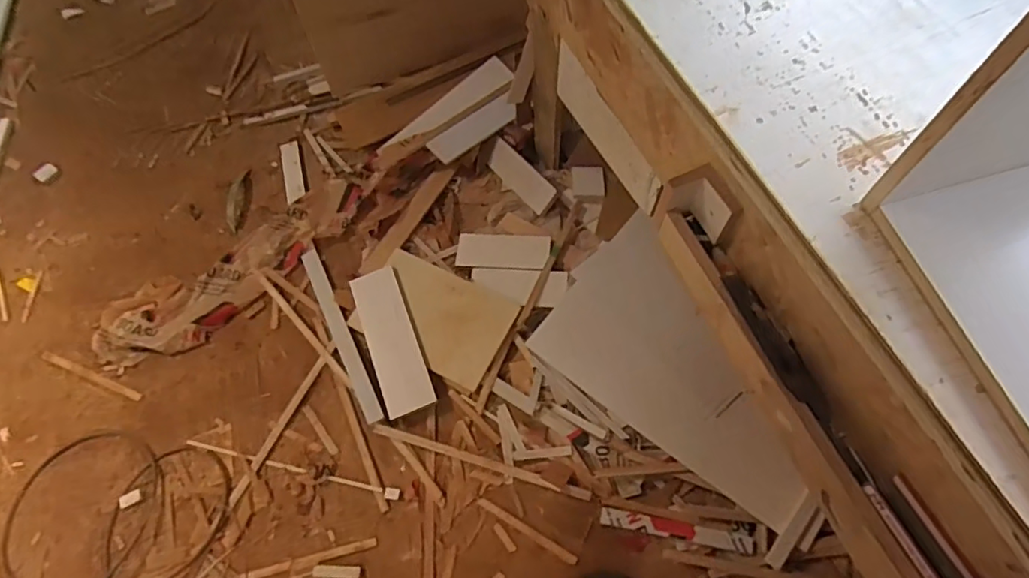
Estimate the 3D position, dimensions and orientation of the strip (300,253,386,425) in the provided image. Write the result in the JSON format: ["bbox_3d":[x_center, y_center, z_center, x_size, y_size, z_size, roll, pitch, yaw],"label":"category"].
[{"bbox_3d":[-0.414,0.098,1.375,0.041,0.024,0.484,-25,66,-11],"label":"strip"}]

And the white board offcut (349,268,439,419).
[{"bbox_3d":[-0.283,0.112,1.338,0.115,0.027,0.348,-25,68,3],"label":"white board offcut"}]

